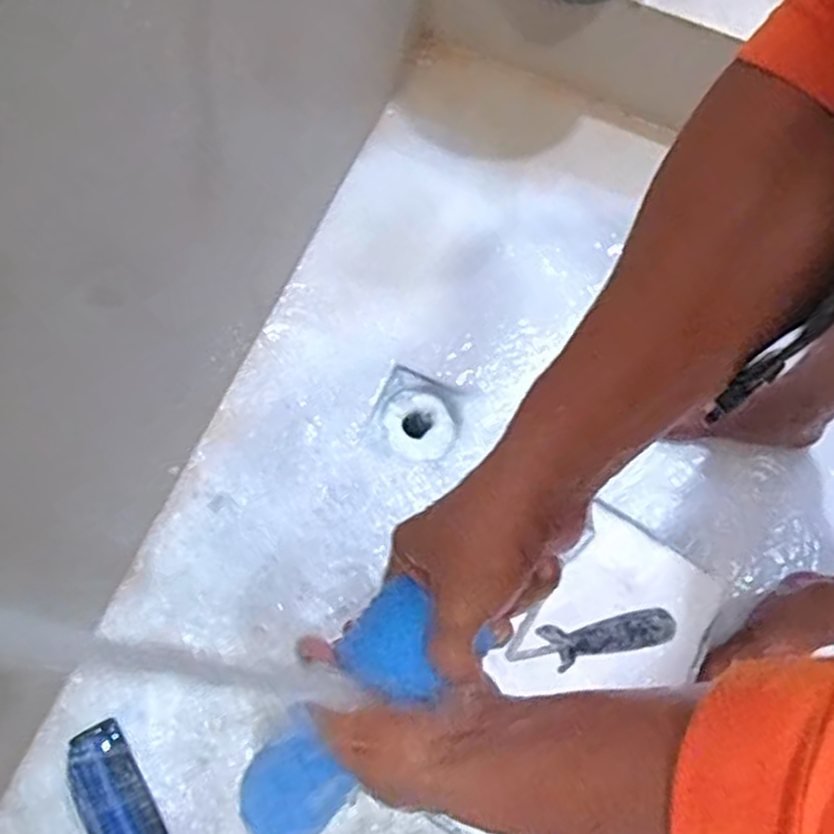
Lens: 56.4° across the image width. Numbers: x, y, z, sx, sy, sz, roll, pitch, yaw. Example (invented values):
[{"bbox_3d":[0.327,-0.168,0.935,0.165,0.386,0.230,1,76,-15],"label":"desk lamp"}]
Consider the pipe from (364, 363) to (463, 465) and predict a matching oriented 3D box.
[{"bbox_3d":[0.000,0.002,0.947,0.102,0.030,0.103,25,70,5],"label":"pipe"}]

